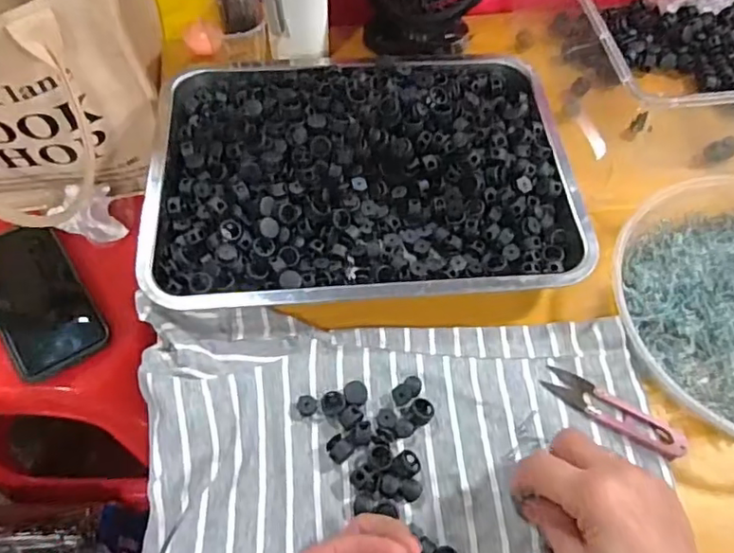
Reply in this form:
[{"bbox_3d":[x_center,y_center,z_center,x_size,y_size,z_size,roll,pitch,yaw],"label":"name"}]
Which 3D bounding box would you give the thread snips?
[{"bbox_3d":[0.176,0.095,0.416,0.100,0.009,0.026,28,64,13],"label":"thread snips"}]

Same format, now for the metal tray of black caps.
[{"bbox_3d":[-0.005,-0.097,0.492,0.342,0.054,0.258,-2,61,-3],"label":"metal tray of black caps"}]

